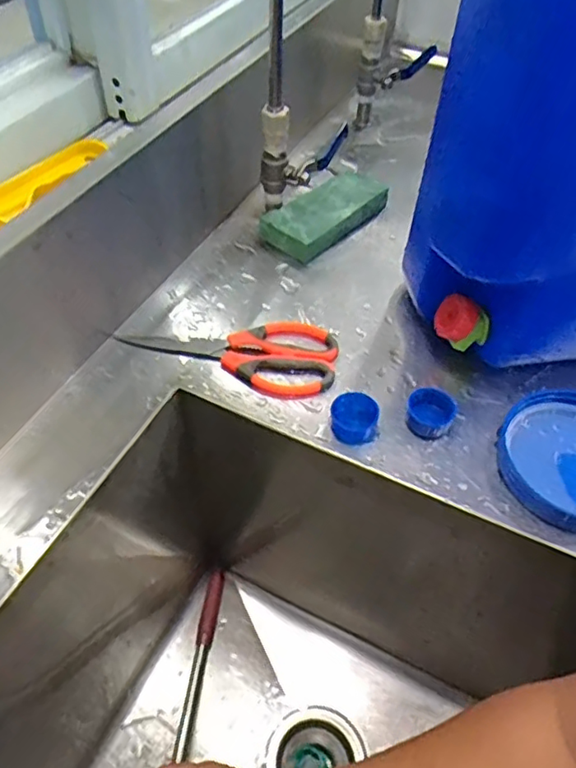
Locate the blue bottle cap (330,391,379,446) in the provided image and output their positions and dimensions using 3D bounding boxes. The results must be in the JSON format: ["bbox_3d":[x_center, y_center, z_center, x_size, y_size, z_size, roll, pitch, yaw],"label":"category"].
[{"bbox_3d":[0.055,0.029,0.489,0.039,0.020,0.040,1,50,-1],"label":"blue bottle cap"}]

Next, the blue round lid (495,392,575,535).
[{"bbox_3d":[0.231,0.060,0.471,0.122,0.020,0.115,1,50,-1],"label":"blue round lid"}]

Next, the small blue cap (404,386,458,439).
[{"bbox_3d":[0.119,0.024,0.496,0.039,0.021,0.040,1,50,-1],"label":"small blue cap"}]

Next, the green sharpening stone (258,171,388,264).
[{"bbox_3d":[0.047,-0.195,0.667,0.076,0.029,0.154,35,58,25],"label":"green sharpening stone"}]

